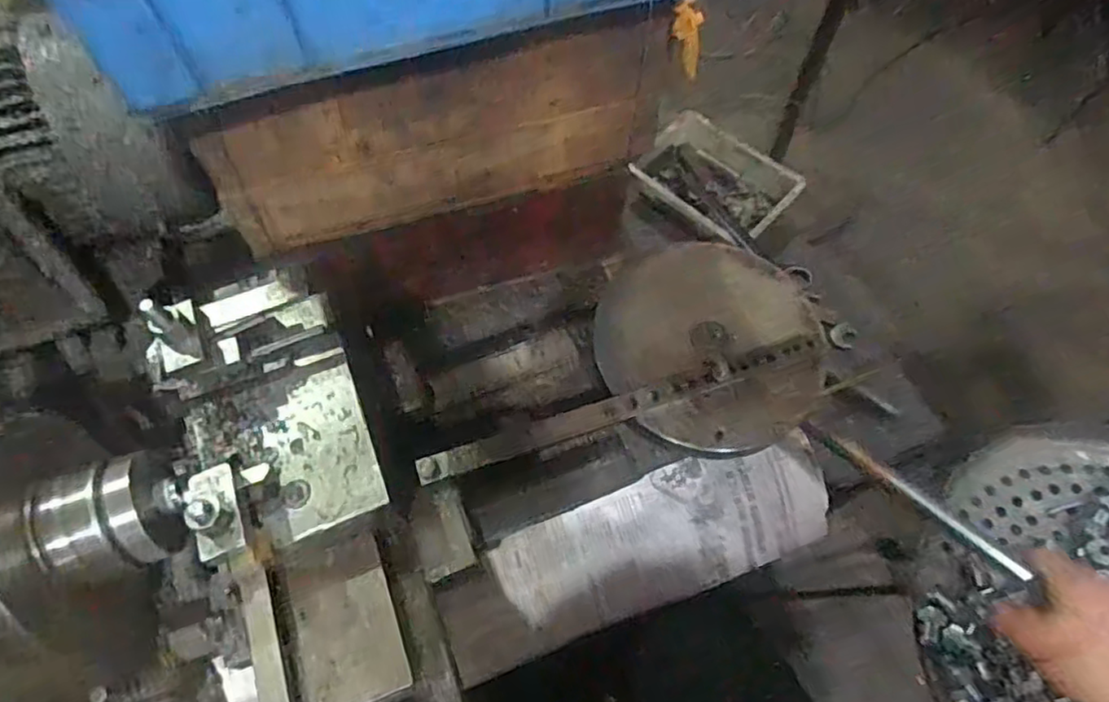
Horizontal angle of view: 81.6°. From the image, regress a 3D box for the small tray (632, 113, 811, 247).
[{"bbox_3d":[0.182,-0.190,0.750,0.176,0.054,0.123,39,70,19],"label":"small tray"}]

